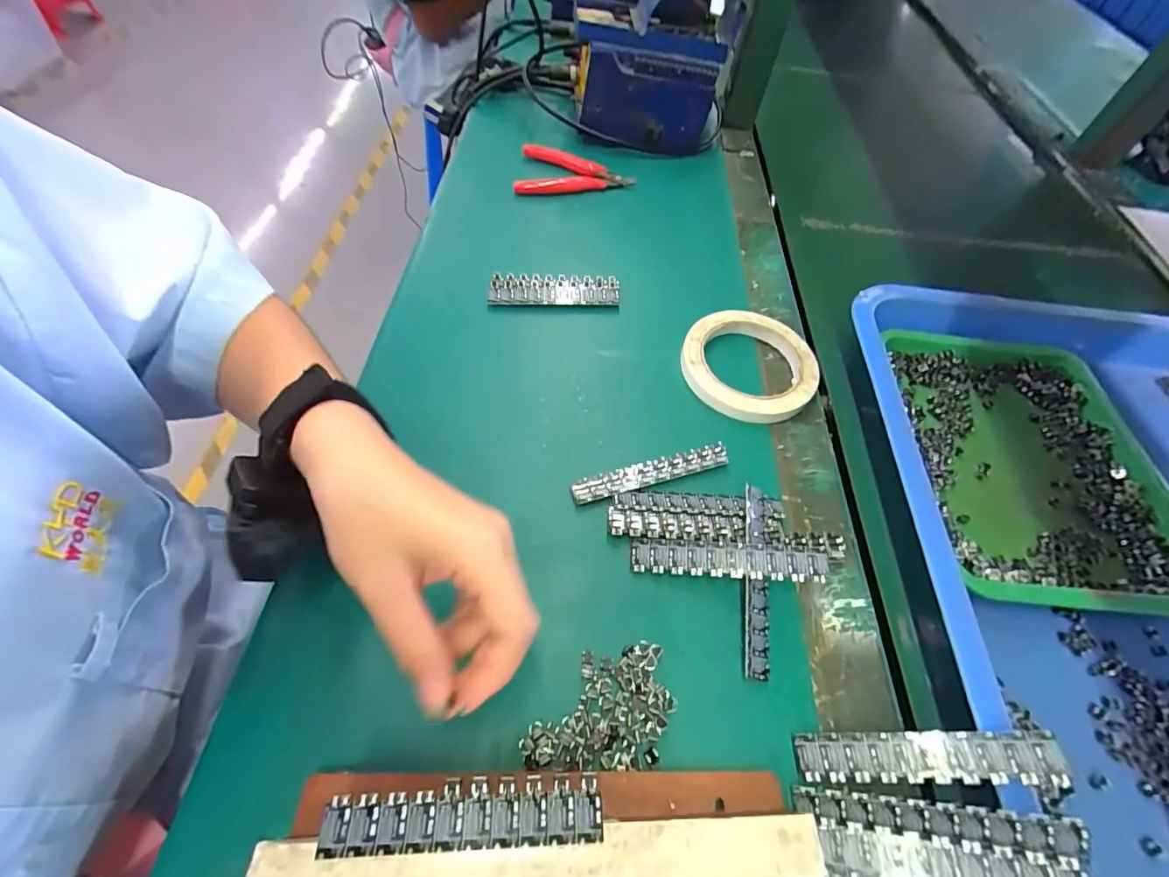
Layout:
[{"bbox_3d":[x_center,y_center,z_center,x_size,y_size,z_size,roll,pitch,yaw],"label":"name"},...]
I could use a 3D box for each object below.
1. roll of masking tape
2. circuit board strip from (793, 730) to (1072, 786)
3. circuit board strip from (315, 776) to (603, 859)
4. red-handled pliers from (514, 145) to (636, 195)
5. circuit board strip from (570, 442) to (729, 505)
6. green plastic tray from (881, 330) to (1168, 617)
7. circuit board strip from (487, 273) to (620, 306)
[{"bbox_3d":[0.129,-0.059,0.388,0.100,0.017,0.103,2,57,-3],"label":"roll of masking tape"},{"bbox_3d":[0.157,0.149,0.232,0.108,0.004,0.020,-11,54,16],"label":"circuit board strip"},{"bbox_3d":[-0.048,0.150,0.197,0.107,0.004,0.023,1,57,-4],"label":"circuit board strip"},{"bbox_3d":[-0.010,-0.281,0.521,0.121,0.015,0.079,8,57,1],"label":"red-handled pliers"},{"bbox_3d":[0.044,0.023,0.331,0.109,0.004,0.019,-14,59,-13],"label":"circuit board strip"},{"bbox_3d":[0.313,0.012,0.351,0.161,0.026,0.225,11,57,3],"label":"green plastic tray"},{"bbox_3d":[-0.025,-0.124,0.419,0.108,0.015,0.030,-2,57,-6],"label":"circuit board strip"}]

